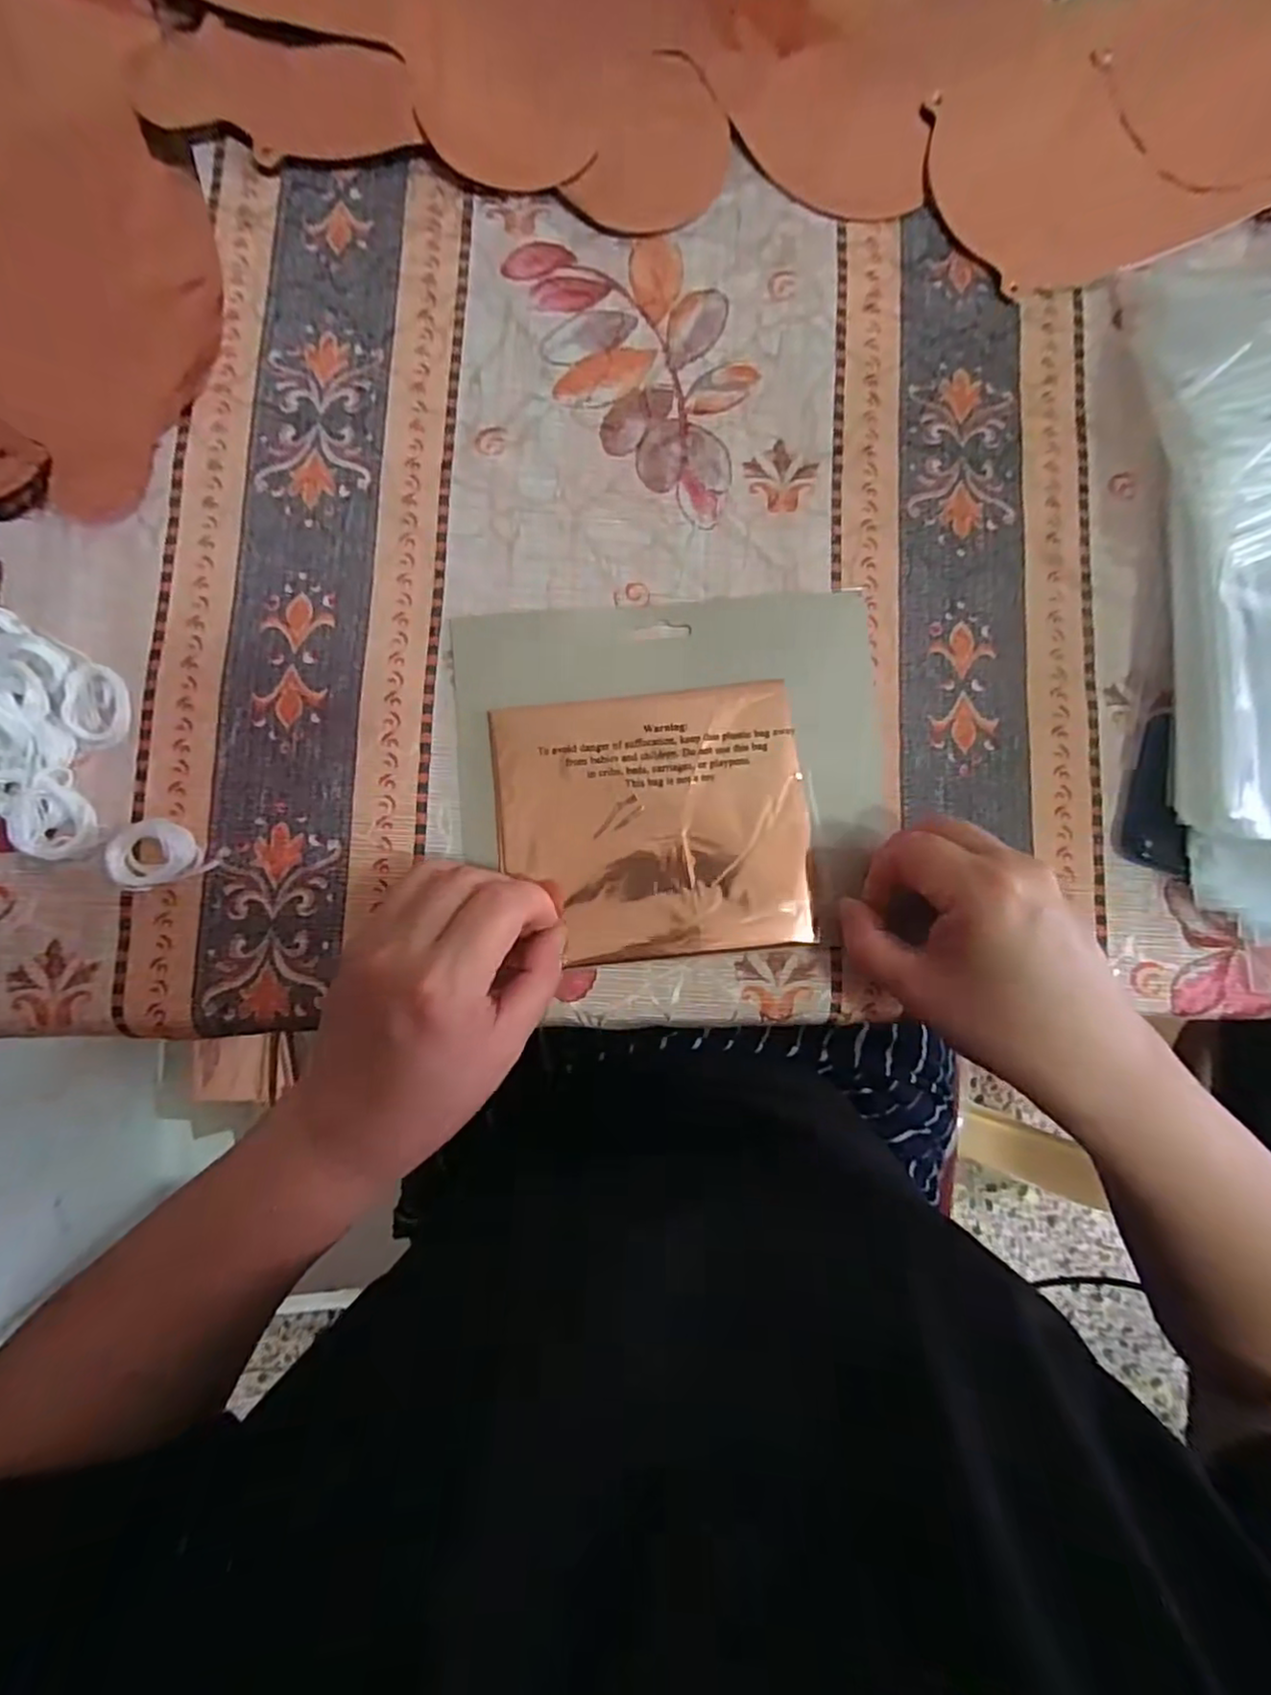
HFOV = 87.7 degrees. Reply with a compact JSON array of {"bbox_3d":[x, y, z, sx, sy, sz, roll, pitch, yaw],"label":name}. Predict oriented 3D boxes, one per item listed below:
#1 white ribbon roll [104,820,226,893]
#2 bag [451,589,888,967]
[{"bbox_3d":[-0.209,0.003,0.286,0.032,0.012,0.036,-40,88,-5],"label":"white ribbon roll"},{"bbox_3d":[0.018,-0.034,0.304,0.192,0.009,0.162,-5,85,-3],"label":"bag"}]

